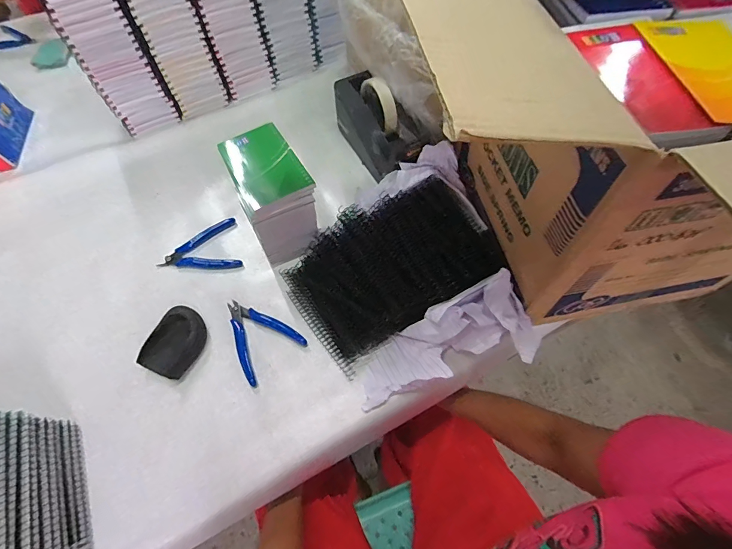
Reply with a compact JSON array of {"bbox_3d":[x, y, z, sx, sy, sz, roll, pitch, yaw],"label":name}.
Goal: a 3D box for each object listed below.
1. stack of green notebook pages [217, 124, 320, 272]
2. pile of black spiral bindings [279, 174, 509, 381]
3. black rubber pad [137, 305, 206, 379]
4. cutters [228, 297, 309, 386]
[{"bbox_3d":[-0.130,-0.106,0.535,0.086,0.135,0.144,-26,65,-15],"label":"stack of green notebook pages"},{"bbox_3d":[0.037,-0.014,0.512,0.263,0.071,0.178,-31,66,-17],"label":"pile of black spiral bindings"},{"bbox_3d":[-0.239,0.084,0.479,0.056,0.022,0.083,18,62,8],"label":"black rubber pad"},{"bbox_3d":[-0.144,0.075,0.490,0.081,0.008,0.112,-39,69,-20],"label":"cutters"}]

